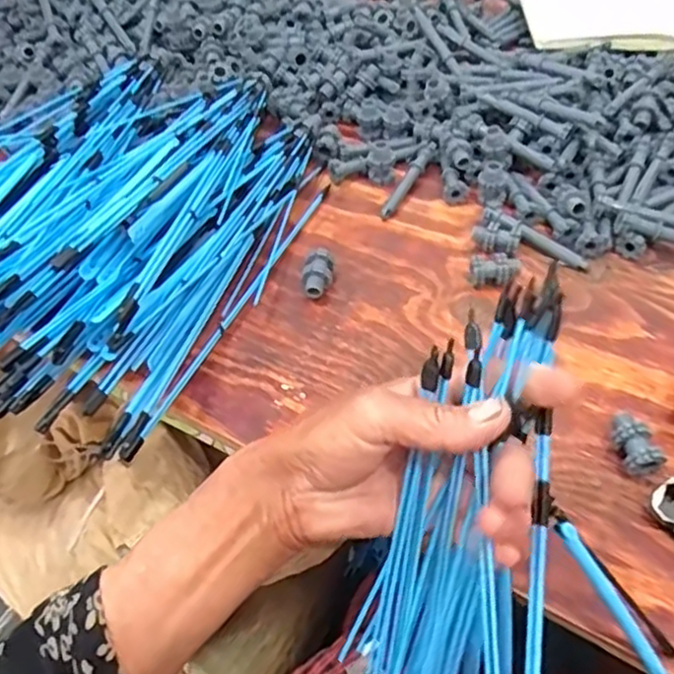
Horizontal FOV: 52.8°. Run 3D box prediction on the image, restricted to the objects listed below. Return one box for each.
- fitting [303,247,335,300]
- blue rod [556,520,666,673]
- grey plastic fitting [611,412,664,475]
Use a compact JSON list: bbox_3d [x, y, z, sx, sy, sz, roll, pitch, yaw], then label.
[{"bbox_3d":[-0.014,-0.047,0.533,0.020,0.021,0.039,3,50,7],"label":"fitting"},{"bbox_3d":[0.148,0.148,0.340,0.009,0.144,0.006,-40,13,-26],"label":"blue rod"},{"bbox_3d":[0.182,0.066,0.419,0.022,0.021,0.036,-11,50,-4],"label":"grey plastic fitting"}]

